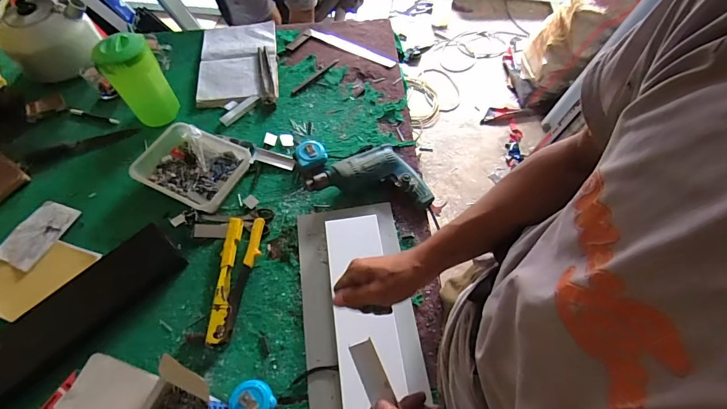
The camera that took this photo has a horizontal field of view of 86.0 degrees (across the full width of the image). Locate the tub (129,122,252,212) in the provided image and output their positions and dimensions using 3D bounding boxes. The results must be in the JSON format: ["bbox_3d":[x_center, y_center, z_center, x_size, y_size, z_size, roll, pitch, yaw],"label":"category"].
[{"bbox_3d":[-0.374,-0.082,0.861,0.225,0.056,0.173,21,62,14],"label":"tub"}]

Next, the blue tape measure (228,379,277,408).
[{"bbox_3d":[-0.181,0.320,0.624,0.064,0.030,0.070,36,66,20],"label":"blue tape measure"}]

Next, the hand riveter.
[{"bbox_3d":[-0.239,0.137,0.741,0.072,0.033,0.243,-1,59,1],"label":"hand riveter"}]

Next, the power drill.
[{"bbox_3d":[0.022,-0.070,0.841,0.250,0.065,0.128,6,59,5],"label":"power drill"}]

